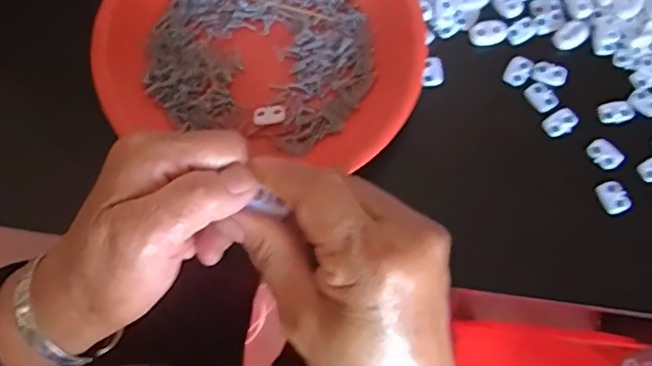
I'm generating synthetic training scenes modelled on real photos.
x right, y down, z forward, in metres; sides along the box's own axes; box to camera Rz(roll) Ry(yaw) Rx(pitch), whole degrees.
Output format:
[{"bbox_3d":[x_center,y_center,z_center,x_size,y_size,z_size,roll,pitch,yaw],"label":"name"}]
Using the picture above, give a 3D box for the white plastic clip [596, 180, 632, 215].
[{"bbox_3d":[0.171,0.009,0.346,0.015,0.004,0.020,-23,76,-6],"label":"white plastic clip"}]

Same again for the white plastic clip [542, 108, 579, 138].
[{"bbox_3d":[0.145,-0.037,0.360,0.020,0.005,0.015,-36,77,-9],"label":"white plastic clip"}]

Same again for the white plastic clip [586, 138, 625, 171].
[{"bbox_3d":[0.171,-0.018,0.355,0.016,0.004,0.020,-36,77,-9],"label":"white plastic clip"}]

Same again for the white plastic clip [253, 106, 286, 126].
[{"bbox_3d":[-0.035,-0.042,0.358,0.019,0.004,0.012,-6,74,-2],"label":"white plastic clip"}]

